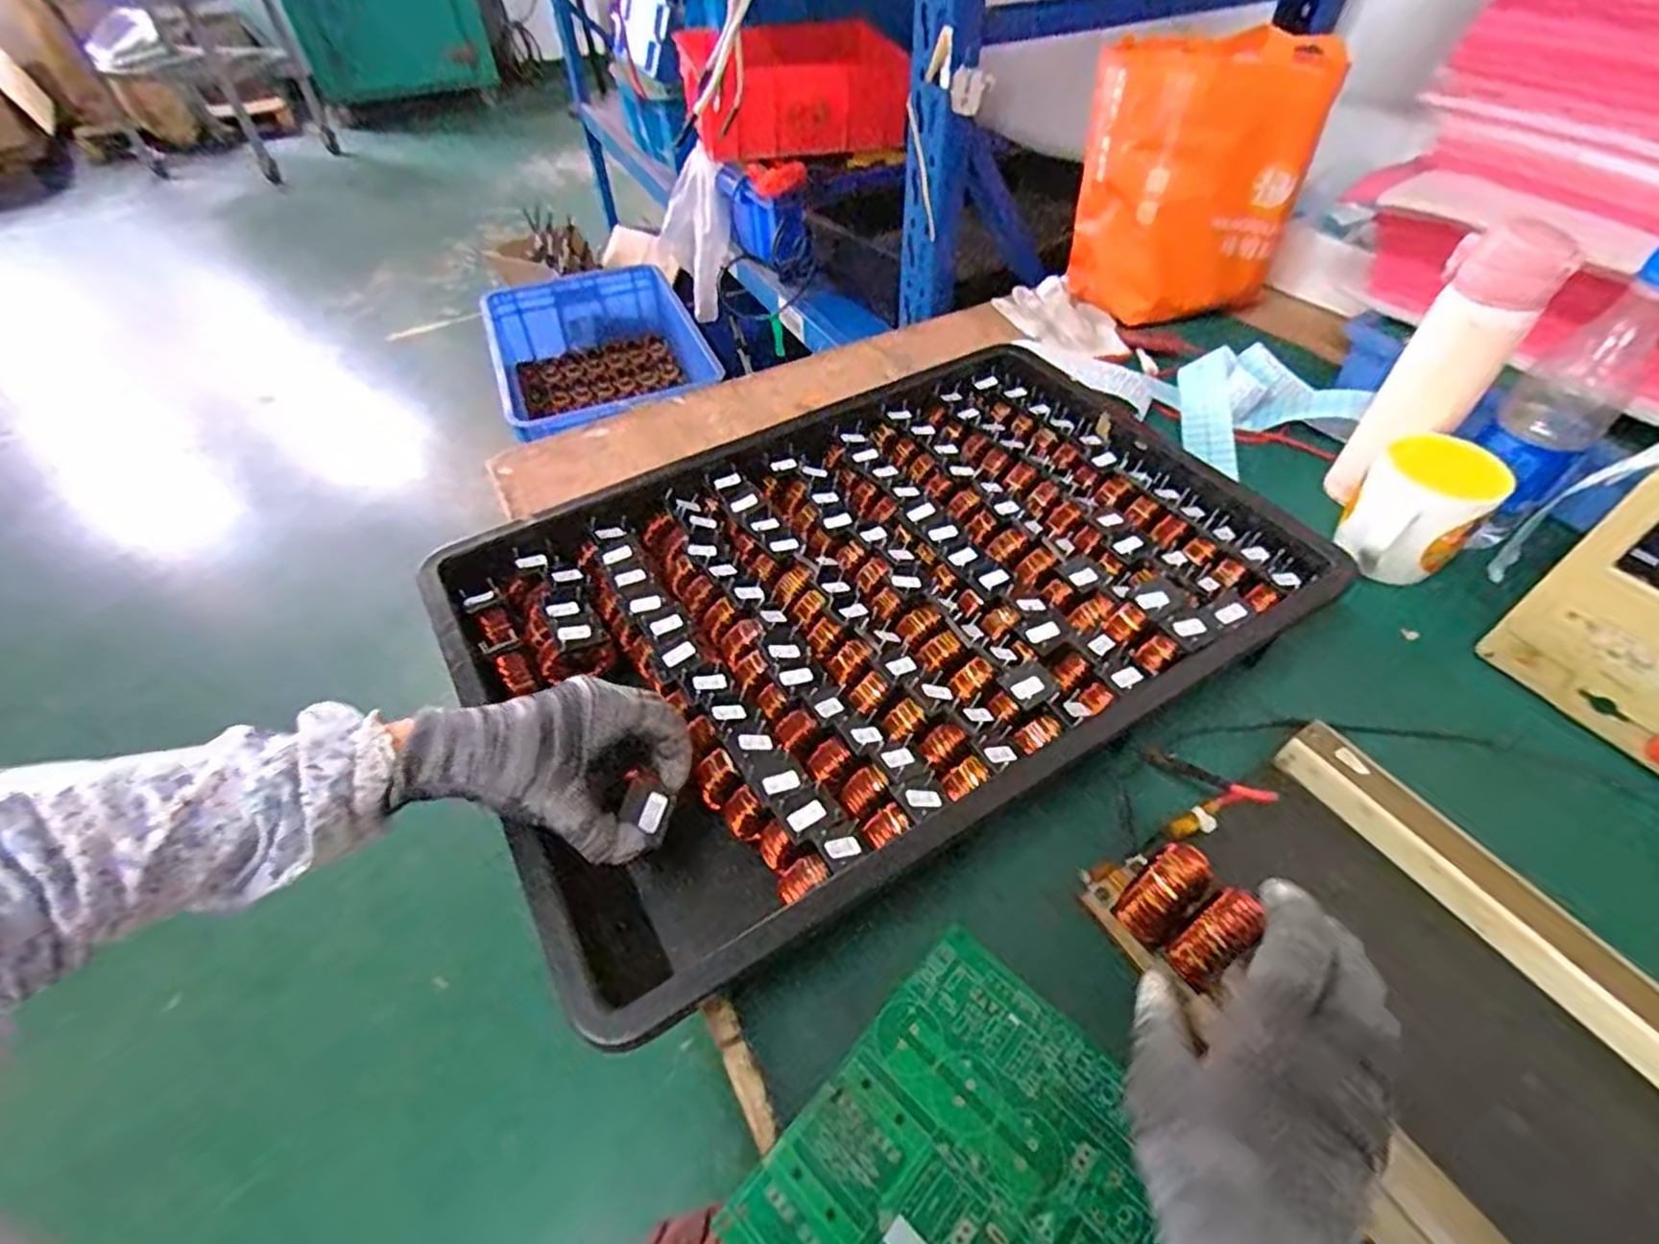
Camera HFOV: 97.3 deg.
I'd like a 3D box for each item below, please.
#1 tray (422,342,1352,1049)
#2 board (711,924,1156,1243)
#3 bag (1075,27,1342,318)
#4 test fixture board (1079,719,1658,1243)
[{"bbox_3d":[0.038,-0.028,0.531,0.571,0.047,0.387,-28,54,-20],"label":"tray"},{"bbox_3d":[0.099,0.291,0.325,0.246,0.007,0.183,35,59,28],"label":"board"},{"bbox_3d":[0.401,-0.496,0.823,0.227,0.245,0.134,16,52,15],"label":"bag"},{"bbox_3d":[0.312,0.210,0.369,0.208,0.038,0.307,-25,53,-18],"label":"test fixture board"}]

